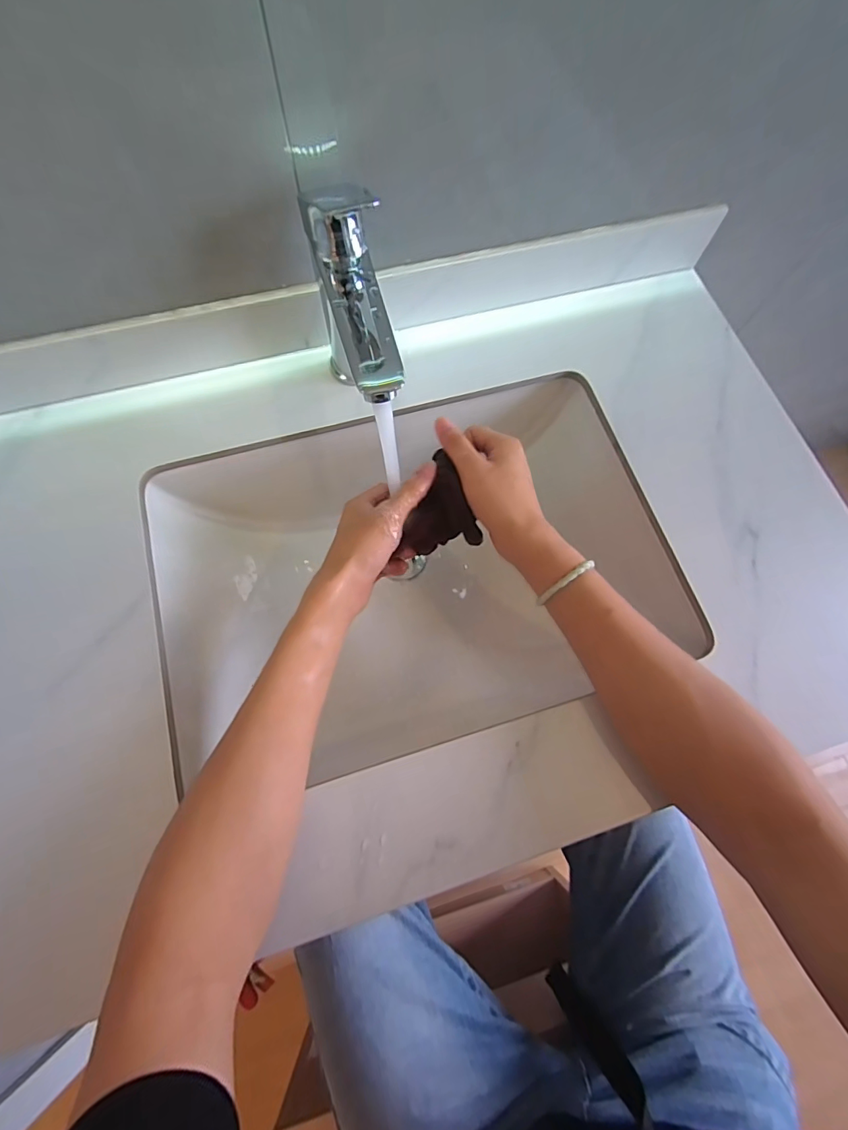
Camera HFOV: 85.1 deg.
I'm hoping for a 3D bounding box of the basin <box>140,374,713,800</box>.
[{"bbox_3d":[-0.011,0.006,0.474,0.443,0.136,0.319,-16,72,-6],"label":"basin"}]

